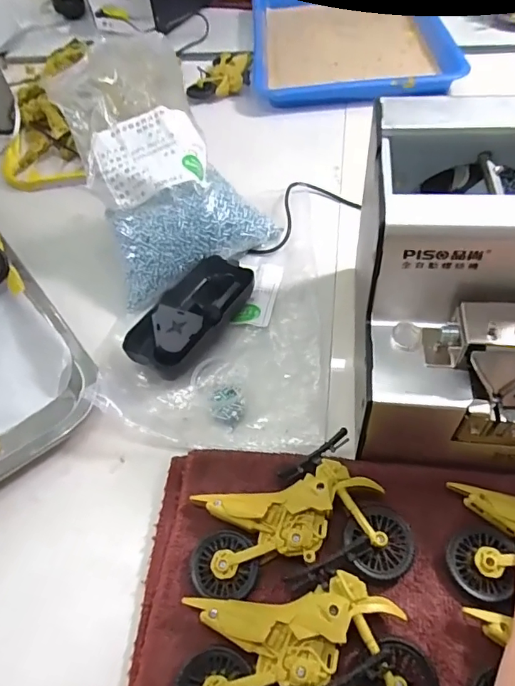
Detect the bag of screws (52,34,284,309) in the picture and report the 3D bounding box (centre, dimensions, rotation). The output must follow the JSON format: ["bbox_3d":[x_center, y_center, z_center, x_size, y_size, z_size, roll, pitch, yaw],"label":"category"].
[{"bbox_3d":[-0.082,-0.170,0.415,0.140,0.064,0.254,-19,76,-9],"label":"bag of screws"}]

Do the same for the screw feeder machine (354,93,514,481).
[{"bbox_3d":[0.128,-0.030,0.280,0.138,0.145,0.172,4,54,9],"label":"screw feeder machine"}]

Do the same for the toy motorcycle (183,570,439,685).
[{"bbox_3d":[0.022,0.148,0.230,0.112,0.023,0.060,-8,53,0],"label":"toy motorcycle"}]

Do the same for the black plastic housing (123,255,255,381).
[{"bbox_3d":[-0.050,-0.021,0.365,0.053,0.026,0.104,26,60,22],"label":"black plastic housing"}]

